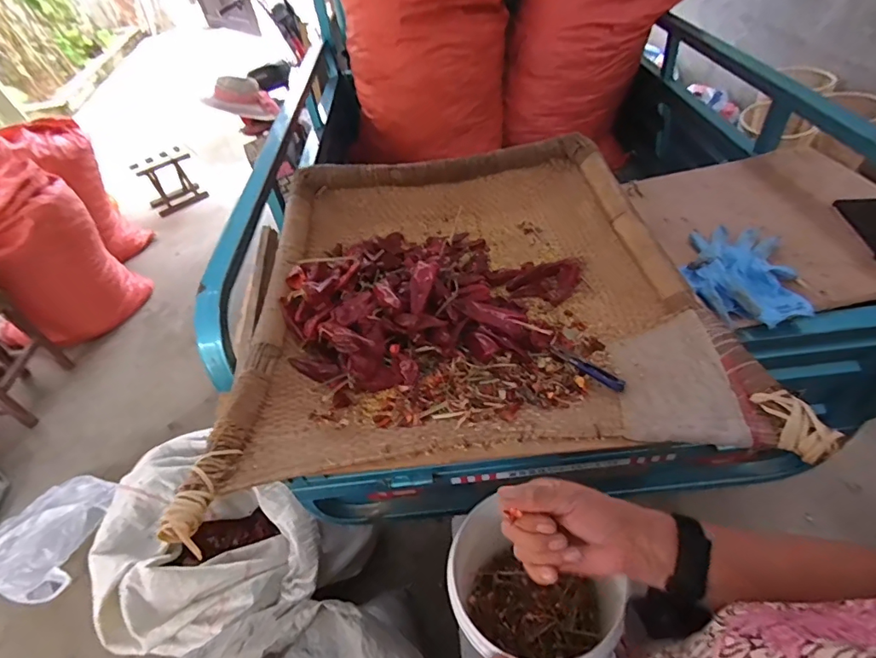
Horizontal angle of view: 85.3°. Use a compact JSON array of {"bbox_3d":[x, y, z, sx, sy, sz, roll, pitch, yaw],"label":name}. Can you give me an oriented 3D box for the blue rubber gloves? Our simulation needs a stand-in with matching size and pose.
[{"bbox_3d":[0.488,-0.108,0.772,0.164,0.057,0.248,5,48,13],"label":"blue rubber gloves"}]

